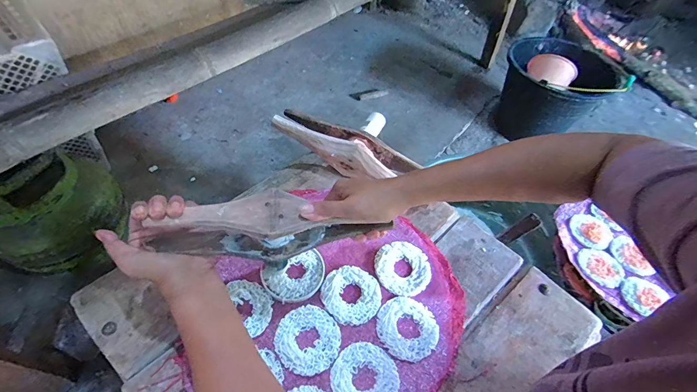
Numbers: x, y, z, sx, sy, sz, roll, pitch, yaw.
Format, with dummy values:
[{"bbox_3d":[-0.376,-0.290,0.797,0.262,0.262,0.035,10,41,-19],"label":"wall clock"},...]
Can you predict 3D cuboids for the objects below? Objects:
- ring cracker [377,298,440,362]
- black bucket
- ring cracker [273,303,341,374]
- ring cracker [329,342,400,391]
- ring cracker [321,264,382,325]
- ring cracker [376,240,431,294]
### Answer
[{"bbox_3d":[0.078,0.174,0.466,0.080,0.004,0.077,3,53,-3],"label":"ring cracker"},{"bbox_3d":[0.639,-0.327,1.145,0.308,0.275,0.308,3,53,-3],"label":"black bucket"},{"bbox_3d":[-0.051,0.179,0.441,0.079,0.006,0.077,3,53,-3],"label":"ring cracker"},{"bbox_3d":[0.020,0.219,0.422,0.078,0.005,0.077,3,53,-3],"label":"ring cracker"},{"bbox_3d":[0.004,0.135,0.484,0.075,0.007,0.079,3,53,-3],"label":"ring cracker"},{"bbox_3d":[0.081,0.104,0.515,0.081,0.005,0.080,3,53,-3],"label":"ring cracker"}]

